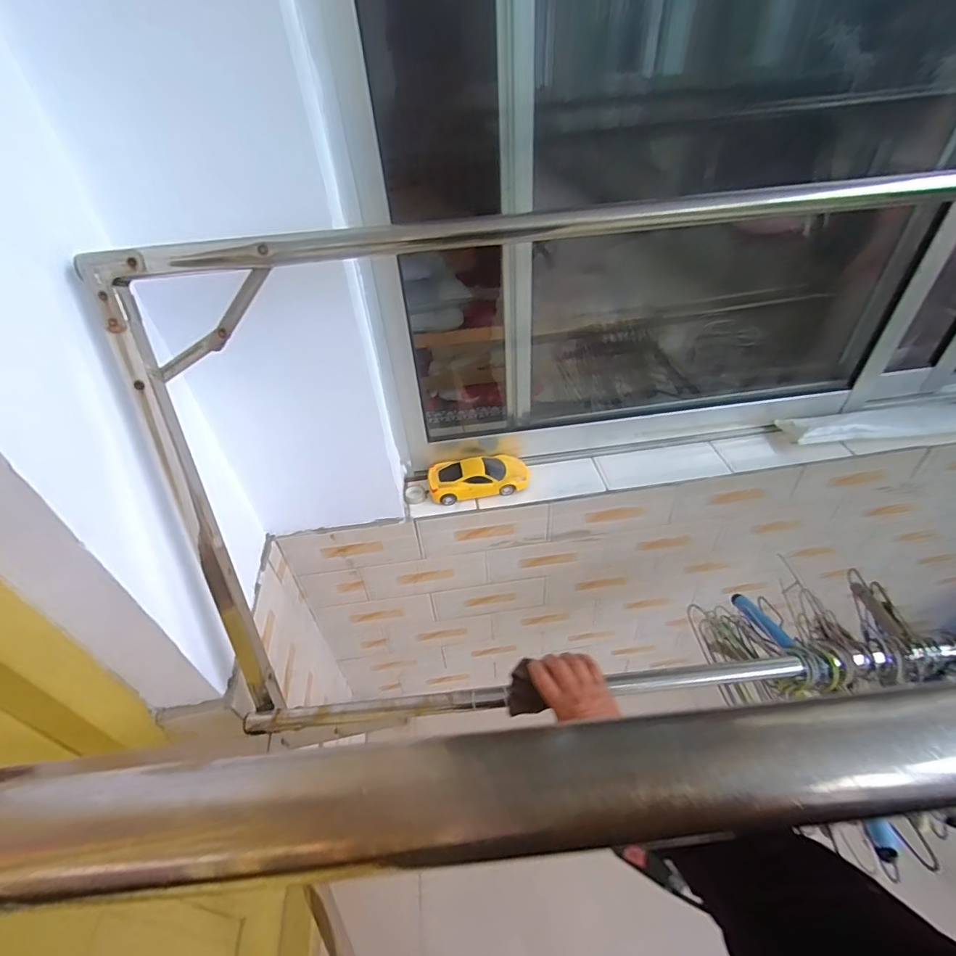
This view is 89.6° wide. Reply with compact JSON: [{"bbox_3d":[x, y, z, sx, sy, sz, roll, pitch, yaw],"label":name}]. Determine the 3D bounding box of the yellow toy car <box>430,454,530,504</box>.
[{"bbox_3d":[0.002,-0.005,0.926,0.197,0.042,0.090,-7,42,-2],"label":"yellow toy car"}]

